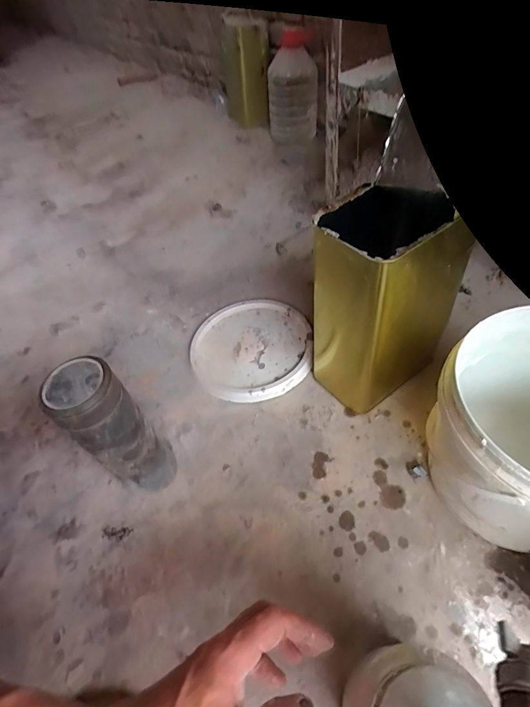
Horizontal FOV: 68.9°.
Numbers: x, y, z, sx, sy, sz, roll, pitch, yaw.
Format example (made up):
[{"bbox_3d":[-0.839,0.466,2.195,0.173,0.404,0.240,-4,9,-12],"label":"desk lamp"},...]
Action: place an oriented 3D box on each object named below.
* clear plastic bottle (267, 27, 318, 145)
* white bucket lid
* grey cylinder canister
[{"bbox_3d":[0.074,-0.701,1.040,0.127,0.213,0.142,-3,49,7],"label":"clear plastic bottle"},{"bbox_3d":[-0.020,-0.010,0.621,0.186,0.021,0.199,-3,51,3],"label":"white bucket lid"},{"bbox_3d":[-0.162,0.098,0.435,0.075,0.216,0.069,26,59,23],"label":"grey cylinder canister"}]

